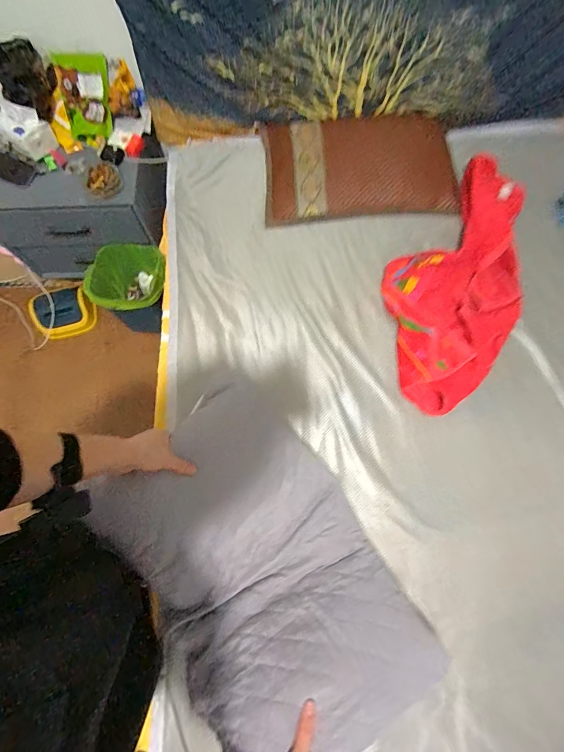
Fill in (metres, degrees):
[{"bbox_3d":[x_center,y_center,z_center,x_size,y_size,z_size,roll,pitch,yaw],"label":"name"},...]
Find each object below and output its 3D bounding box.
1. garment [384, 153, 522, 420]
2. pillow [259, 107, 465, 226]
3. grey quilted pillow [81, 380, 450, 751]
[{"bbox_3d":[0.480,-0.262,0.921,0.341,0.059,0.754,34,74,12],"label":"garment"},{"bbox_3d":[0.232,-0.619,1.016,0.569,0.082,0.335,-4,70,0],"label":"pillow"},{"bbox_3d":[-0.020,0.328,0.586,0.355,0.218,0.456,-34,75,-8],"label":"grey quilted pillow"}]

